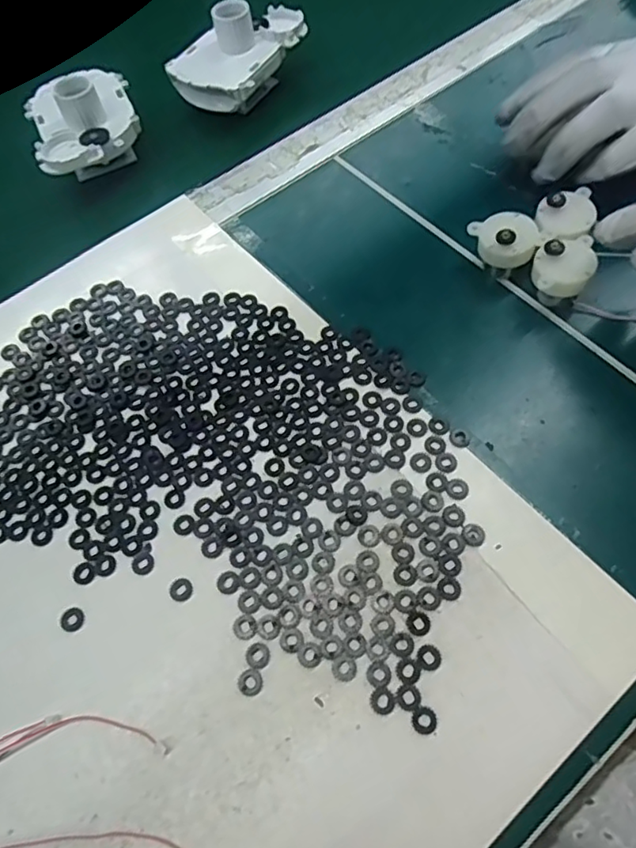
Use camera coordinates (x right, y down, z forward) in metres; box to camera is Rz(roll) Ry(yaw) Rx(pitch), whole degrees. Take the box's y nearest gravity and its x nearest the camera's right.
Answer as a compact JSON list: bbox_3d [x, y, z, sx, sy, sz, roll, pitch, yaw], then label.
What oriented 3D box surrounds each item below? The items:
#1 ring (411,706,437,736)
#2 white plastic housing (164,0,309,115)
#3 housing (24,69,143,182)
[{"bbox_3d":[0.044,0.121,0.237,0.010,0.004,0.010,-2,62,3],"label":"ring"},{"bbox_3d":[-0.059,-0.278,0.434,0.065,0.053,0.103,33,69,19],"label":"white plastic housing"},{"bbox_3d":[-0.161,-0.206,0.403,0.071,0.051,0.098,-22,63,-8],"label":"housing"}]

